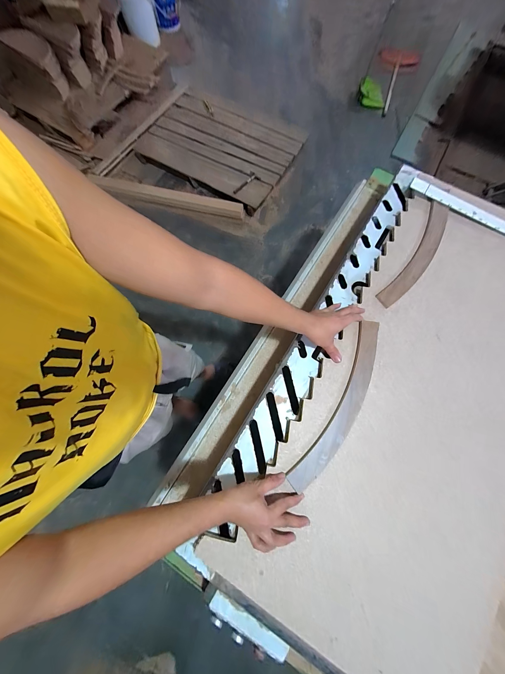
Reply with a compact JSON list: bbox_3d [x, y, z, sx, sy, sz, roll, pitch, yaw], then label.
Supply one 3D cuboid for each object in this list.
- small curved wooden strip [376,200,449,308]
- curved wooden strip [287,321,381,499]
[{"bbox_3d":[0.474,-0.238,0.665,0.068,0.019,0.383,34,78,9],"label":"small curved wooden strip"},{"bbox_3d":[0.221,0.158,0.564,0.077,0.019,0.431,30,76,6],"label":"curved wooden strip"}]

